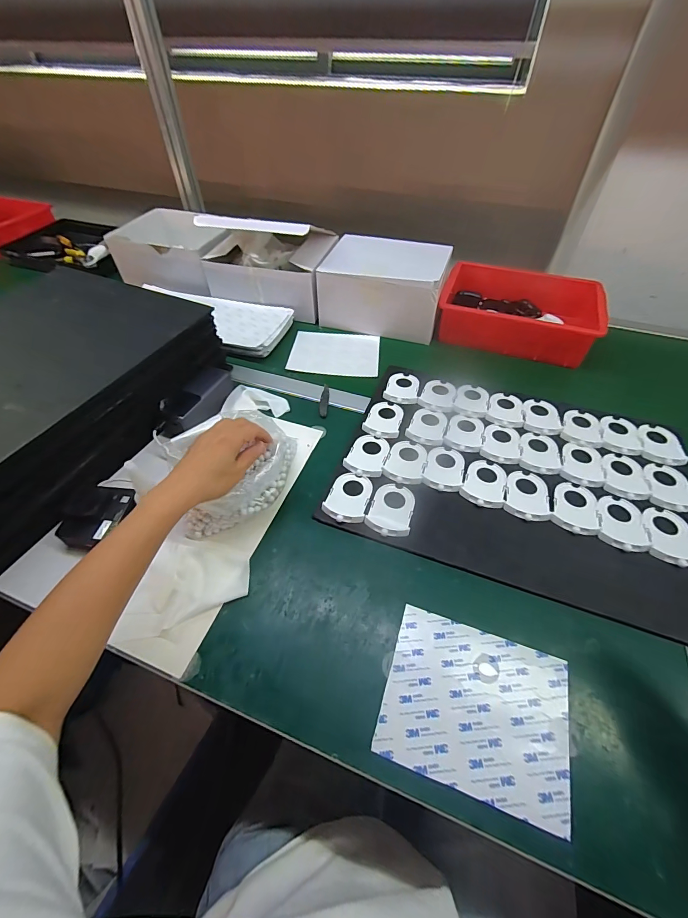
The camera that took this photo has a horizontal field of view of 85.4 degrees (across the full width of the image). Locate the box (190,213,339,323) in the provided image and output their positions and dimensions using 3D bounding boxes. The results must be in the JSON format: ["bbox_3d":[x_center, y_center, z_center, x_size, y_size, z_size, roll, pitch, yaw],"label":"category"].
[{"bbox_3d":[-0.159,-0.450,0.824,0.251,0.160,0.184,12,52,10],"label":"box"}]

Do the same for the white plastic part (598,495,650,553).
[{"bbox_3d":[0.368,0.083,0.496,0.056,0.007,0.083,15,52,12],"label":"white plastic part"}]

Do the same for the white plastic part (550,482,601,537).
[{"bbox_3d":[0.318,0.066,0.509,0.058,0.006,0.082,23,54,18],"label":"white plastic part"}]

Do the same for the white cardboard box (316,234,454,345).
[{"bbox_3d":[0.086,-0.370,0.801,0.244,0.135,0.168,15,52,12],"label":"white cardboard box"}]

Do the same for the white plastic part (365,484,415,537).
[{"bbox_3d":[0.065,0.069,0.510,0.058,0.009,0.081,12,51,10],"label":"white plastic part"}]

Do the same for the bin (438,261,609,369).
[{"bbox_3d":[0.356,-0.304,0.773,0.289,0.089,0.191,20,53,16],"label":"bin"}]

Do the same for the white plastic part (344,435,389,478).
[{"bbox_3d":[0.037,-0.007,0.573,0.057,0.005,0.082,15,52,12],"label":"white plastic part"}]

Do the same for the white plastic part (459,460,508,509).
[{"bbox_3d":[0.203,0.033,0.537,0.058,0.007,0.082,17,52,13],"label":"white plastic part"}]

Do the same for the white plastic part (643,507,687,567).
[{"bbox_3d":[0.423,0.100,0.483,0.056,0.017,0.085,12,51,10],"label":"white plastic part"}]

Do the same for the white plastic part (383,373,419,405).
[{"bbox_3d":[0.107,-0.129,0.672,0.059,0.006,0.084,14,52,11],"label":"white plastic part"}]

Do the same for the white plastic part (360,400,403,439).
[{"bbox_3d":[0.067,-0.068,0.623,0.058,0.005,0.082,12,52,10],"label":"white plastic part"}]

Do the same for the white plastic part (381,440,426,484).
[{"bbox_3d":[0.094,0.004,0.563,0.057,0.004,0.081,14,52,12],"label":"white plastic part"}]

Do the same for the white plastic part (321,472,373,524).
[{"bbox_3d":[0.008,0.051,0.523,0.058,0.005,0.082,13,52,10],"label":"white plastic part"}]

